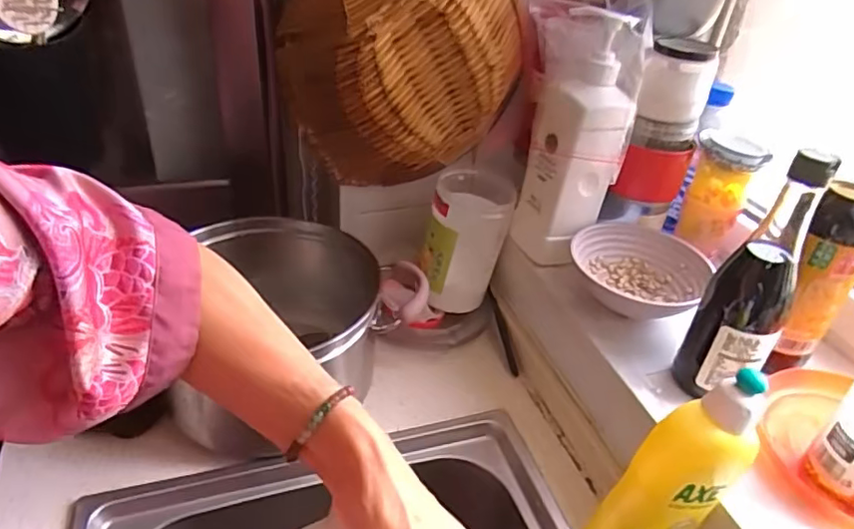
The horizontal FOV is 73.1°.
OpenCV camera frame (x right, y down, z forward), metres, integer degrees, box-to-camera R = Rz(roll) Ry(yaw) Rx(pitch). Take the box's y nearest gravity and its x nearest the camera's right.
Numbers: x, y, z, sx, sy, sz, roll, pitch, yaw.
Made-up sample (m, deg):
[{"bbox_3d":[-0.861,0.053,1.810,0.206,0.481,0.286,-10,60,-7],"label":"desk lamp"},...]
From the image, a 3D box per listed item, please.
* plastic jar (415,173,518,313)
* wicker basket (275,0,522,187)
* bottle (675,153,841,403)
[{"bbox_3d":[0.051,-0.033,0.755,0.100,0.159,0.127,9,35,5],"label":"plastic jar"},{"bbox_3d":[-0.019,-0.227,0.667,0.277,0.279,0.071,-6,36,-17],"label":"wicker basket"},{"bbox_3d":[0.280,0.021,0.495,0.065,0.233,0.054,27,40,28],"label":"bottle"}]

